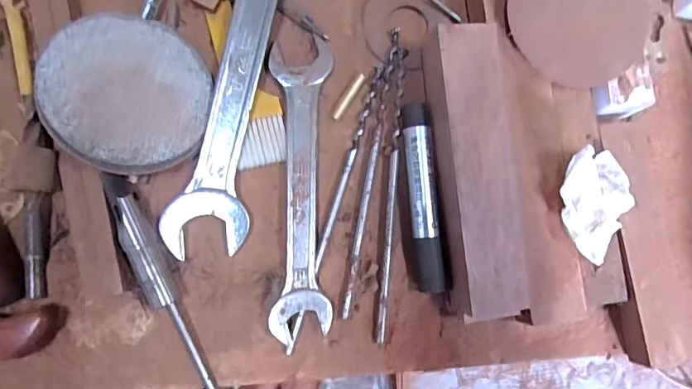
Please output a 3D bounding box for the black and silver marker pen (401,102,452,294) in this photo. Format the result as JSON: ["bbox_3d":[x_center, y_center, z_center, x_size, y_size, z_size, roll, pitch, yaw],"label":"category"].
[{"bbox_3d":[0.050,0.002,0.312,0.019,0.016,0.121,-6,84,-9],"label":"black and silver marker pen"}]

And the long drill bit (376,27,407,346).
[{"bbox_3d":[0.032,-0.009,0.316,0.012,0.006,0.208,4,83,-7],"label":"long drill bit"}]

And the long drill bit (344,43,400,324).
[{"bbox_3d":[0.016,-0.010,0.314,0.008,0.005,0.180,11,82,-7],"label":"long drill bit"}]

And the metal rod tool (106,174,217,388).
[{"bbox_3d":[-0.111,0.057,0.284,0.016,0.022,0.144,-24,87,-10],"label":"metal rod tool"}]

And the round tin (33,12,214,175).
[{"bbox_3d":[-0.131,-0.061,0.286,0.090,0.010,0.096,3,78,-26],"label":"round tin"}]

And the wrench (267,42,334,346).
[{"bbox_3d":[-0.029,-0.010,0.305,0.038,0.013,0.195,1,83,-8],"label":"wrench"}]

